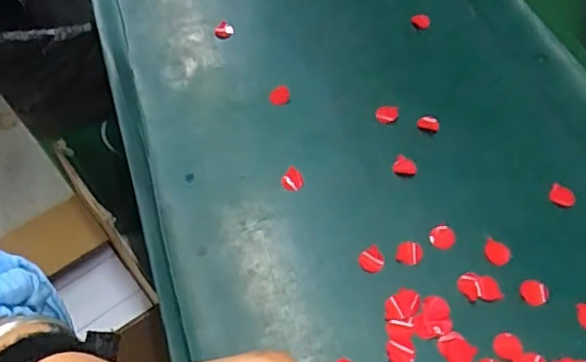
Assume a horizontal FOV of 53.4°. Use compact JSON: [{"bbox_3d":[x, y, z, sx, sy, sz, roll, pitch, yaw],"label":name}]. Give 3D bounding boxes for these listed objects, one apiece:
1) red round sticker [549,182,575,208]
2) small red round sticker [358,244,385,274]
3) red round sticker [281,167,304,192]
[{"bbox_3d":[0.185,0.010,0.401,0.017,0.005,0.015,28,61,18],"label":"red round sticker"},{"bbox_3d":[0.051,0.052,0.377,0.017,0.004,0.016,1,67,-2],"label":"small red round sticker"},{"bbox_3d":[0.000,-0.002,0.410,0.015,0.004,0.021,2,56,3],"label":"red round sticker"}]

